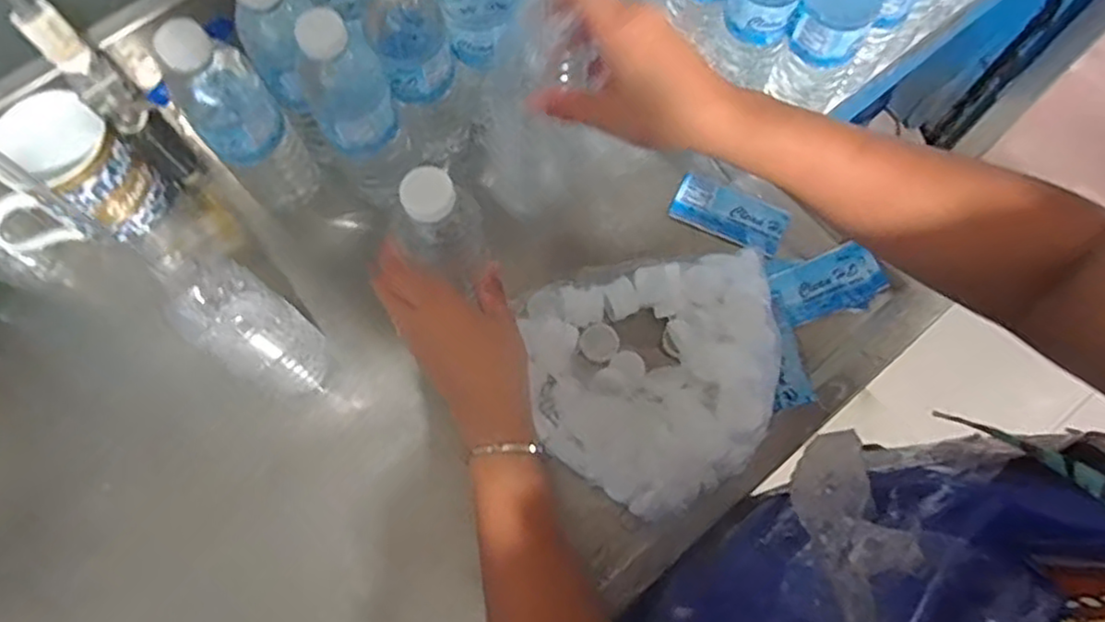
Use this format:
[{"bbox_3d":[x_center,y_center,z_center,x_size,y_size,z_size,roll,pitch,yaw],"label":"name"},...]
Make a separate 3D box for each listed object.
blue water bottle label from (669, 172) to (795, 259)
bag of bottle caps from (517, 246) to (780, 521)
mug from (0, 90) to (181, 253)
[{"bbox_3d":[0.154,-0.085,0.597,0.097,0.008,0.047,29,73,10],"label":"blue water bottle label"},{"bbox_3d":[0.082,0.051,0.529,0.189,0.042,0.184,-9,71,-3],"label":"bag of bottle caps"},{"bbox_3d":[-0.391,-0.099,0.556,0.079,0.092,0.120,35,74,12],"label":"mug"}]

